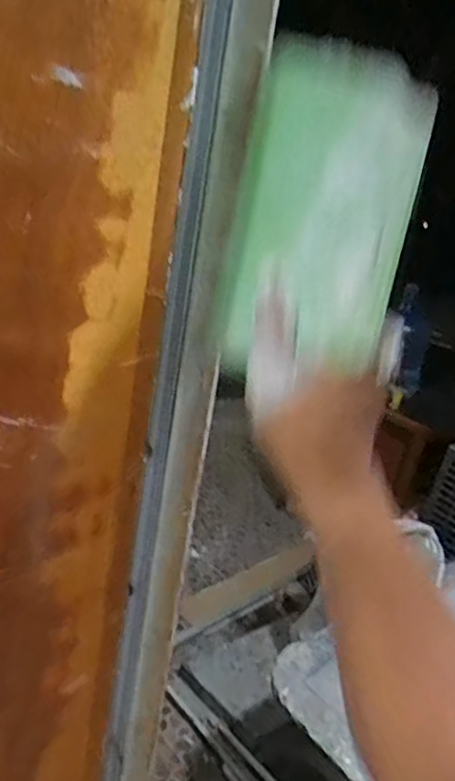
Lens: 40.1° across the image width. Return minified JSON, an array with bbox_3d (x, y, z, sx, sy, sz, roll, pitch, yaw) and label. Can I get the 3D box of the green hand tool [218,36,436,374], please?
[{"bbox_3d":[0.045,-0.087,0.322,0.007,0.171,0.116,-4,21,-38],"label":"green hand tool"}]

